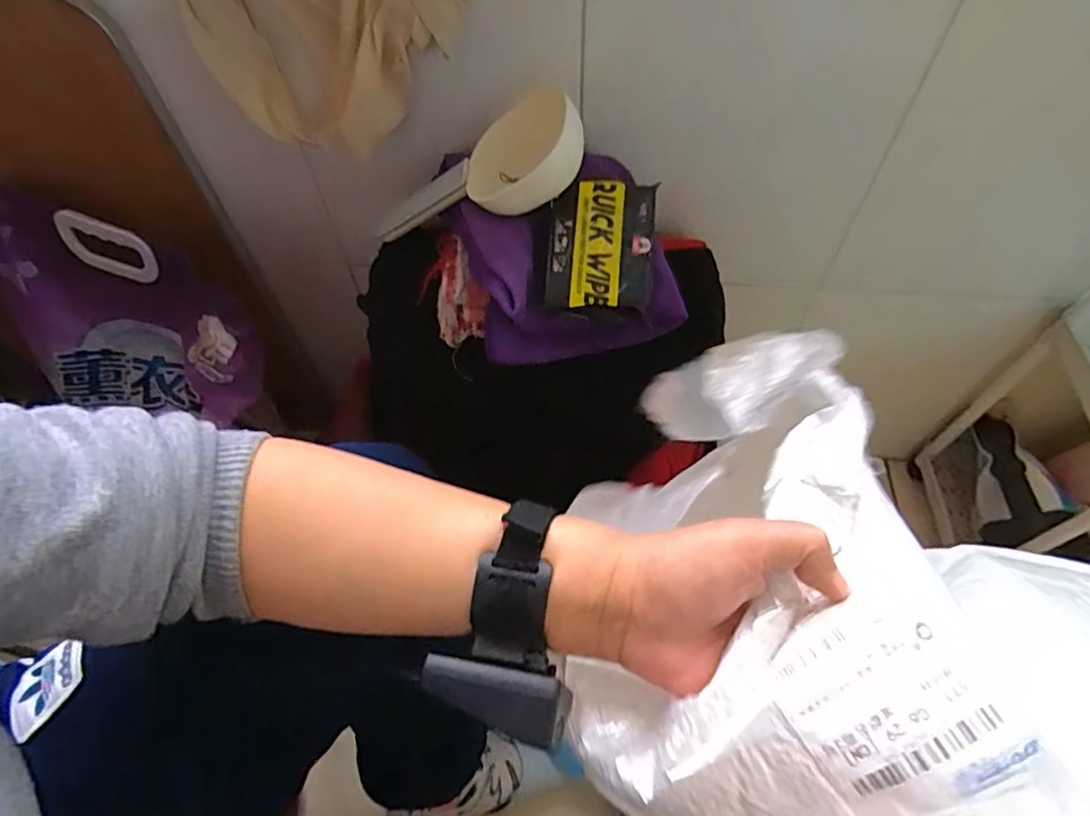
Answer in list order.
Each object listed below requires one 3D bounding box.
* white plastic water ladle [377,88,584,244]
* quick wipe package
[{"bbox_3d":[-0.055,-0.171,0.459,0.200,0.053,0.064,-11,49,34],"label":"white plastic water ladle"},{"bbox_3d":[0.037,-0.118,0.433,0.083,0.015,0.101,1,75,3],"label":"quick wipe package"}]

